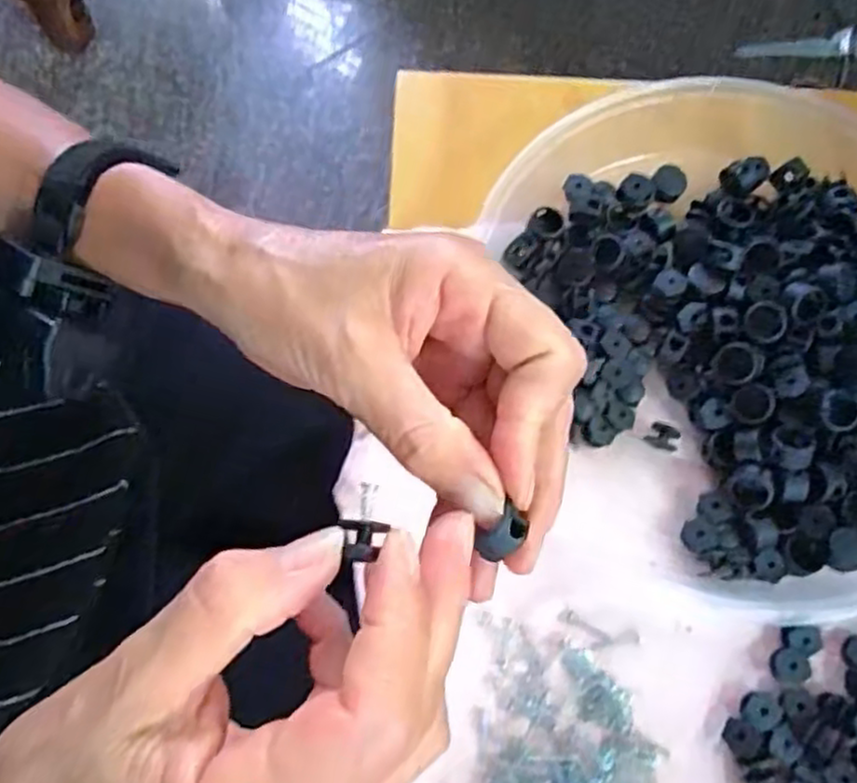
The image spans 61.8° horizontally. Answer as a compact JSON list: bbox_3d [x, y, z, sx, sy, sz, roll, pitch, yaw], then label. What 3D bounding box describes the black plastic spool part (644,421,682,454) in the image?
[{"bbox_3d":[0.102,0.020,0.311,0.014,0.010,0.010,23,74,5],"label":"black plastic spool part"}]

